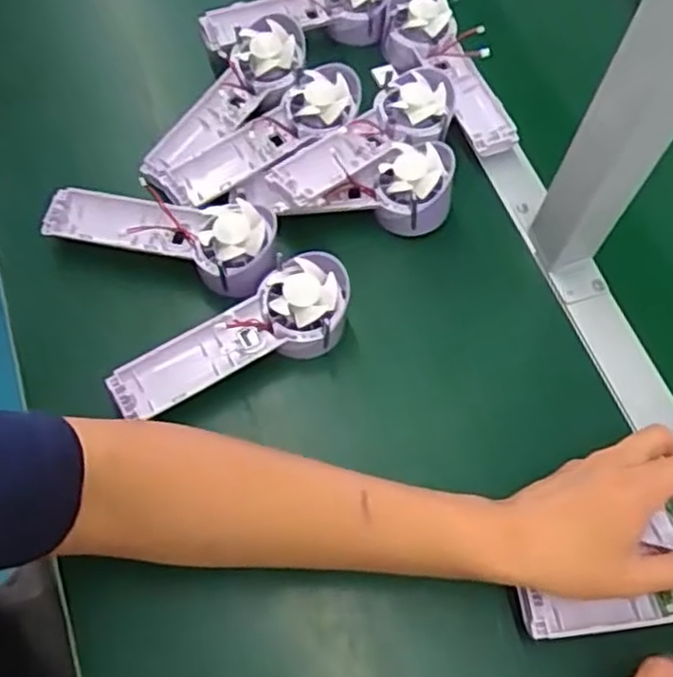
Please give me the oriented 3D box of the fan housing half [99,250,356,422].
[{"bbox_3d":[-0.068,0.004,0.498,0.176,0.042,0.063,-34,70,-17],"label":"fan housing half"}]

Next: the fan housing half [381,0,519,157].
[{"bbox_3d":[0.100,-0.231,0.620,0.063,0.051,0.171,-29,68,-15],"label":"fan housing half"}]

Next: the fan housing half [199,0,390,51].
[{"bbox_3d":[-0.034,-0.290,0.642,0.172,0.051,0.056,-12,65,-8],"label":"fan housing half"}]

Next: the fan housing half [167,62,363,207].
[{"bbox_3d":[-0.055,-0.160,0.574,0.175,0.036,0.057,-33,69,-17],"label":"fan housing half"}]

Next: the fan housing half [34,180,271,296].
[{"bbox_3d":[-0.130,-0.080,0.530,0.171,0.036,0.064,10,64,3],"label":"fan housing half"}]

